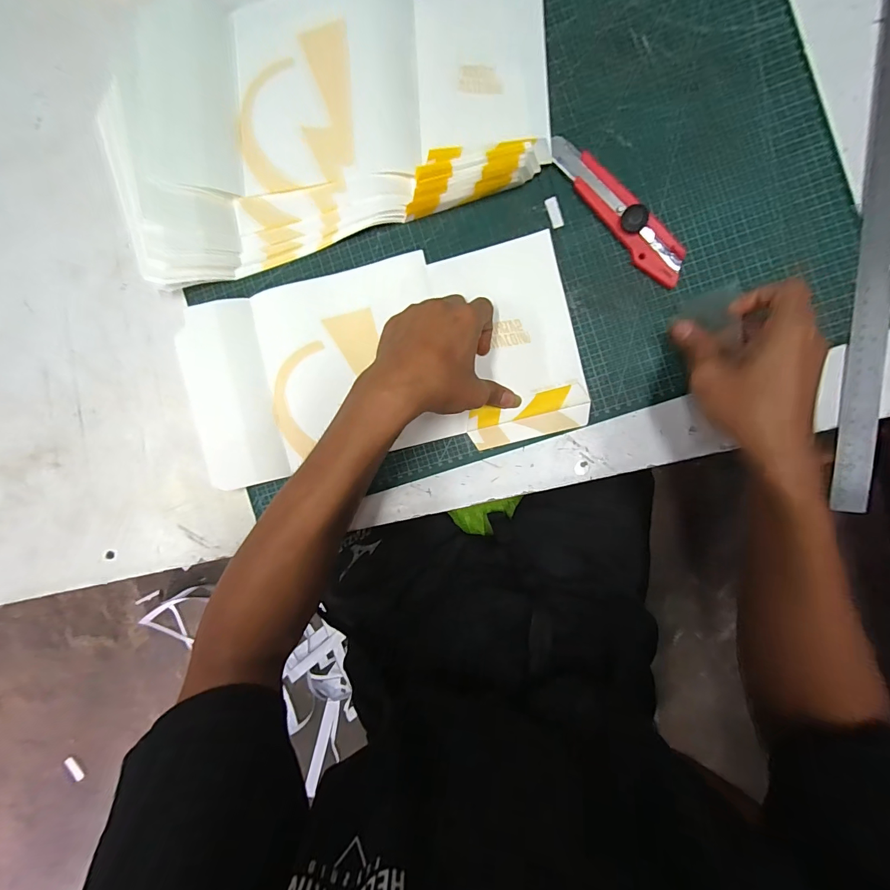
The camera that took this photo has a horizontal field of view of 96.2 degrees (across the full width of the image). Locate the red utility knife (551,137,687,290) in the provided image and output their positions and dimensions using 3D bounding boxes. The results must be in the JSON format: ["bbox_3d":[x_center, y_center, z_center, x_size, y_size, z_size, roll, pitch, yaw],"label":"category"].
[{"bbox_3d":[0.151,-0.204,0.344,0.031,0.019,0.156,-38,87,3],"label":"red utility knife"}]

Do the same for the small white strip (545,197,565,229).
[{"bbox_3d":[0.099,-0.209,0.358,0.011,0.004,0.028,-17,89,4],"label":"small white strip"}]

